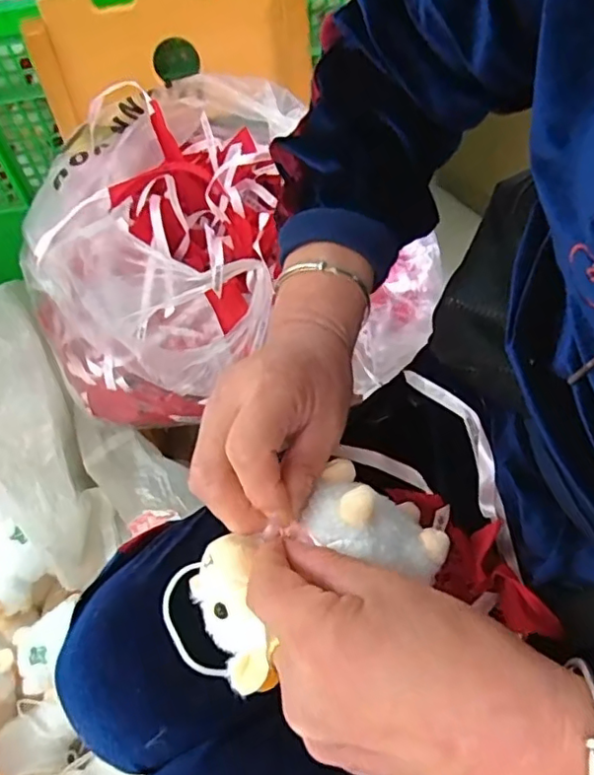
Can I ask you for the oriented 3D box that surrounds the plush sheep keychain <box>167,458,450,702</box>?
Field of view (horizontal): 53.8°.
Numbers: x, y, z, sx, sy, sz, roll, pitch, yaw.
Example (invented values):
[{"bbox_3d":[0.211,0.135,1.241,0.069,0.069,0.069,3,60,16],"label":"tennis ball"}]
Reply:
[{"bbox_3d":[0.004,0.093,0.296,0.145,0.057,0.072,-27,57,-9],"label":"plush sheep keychain"}]

